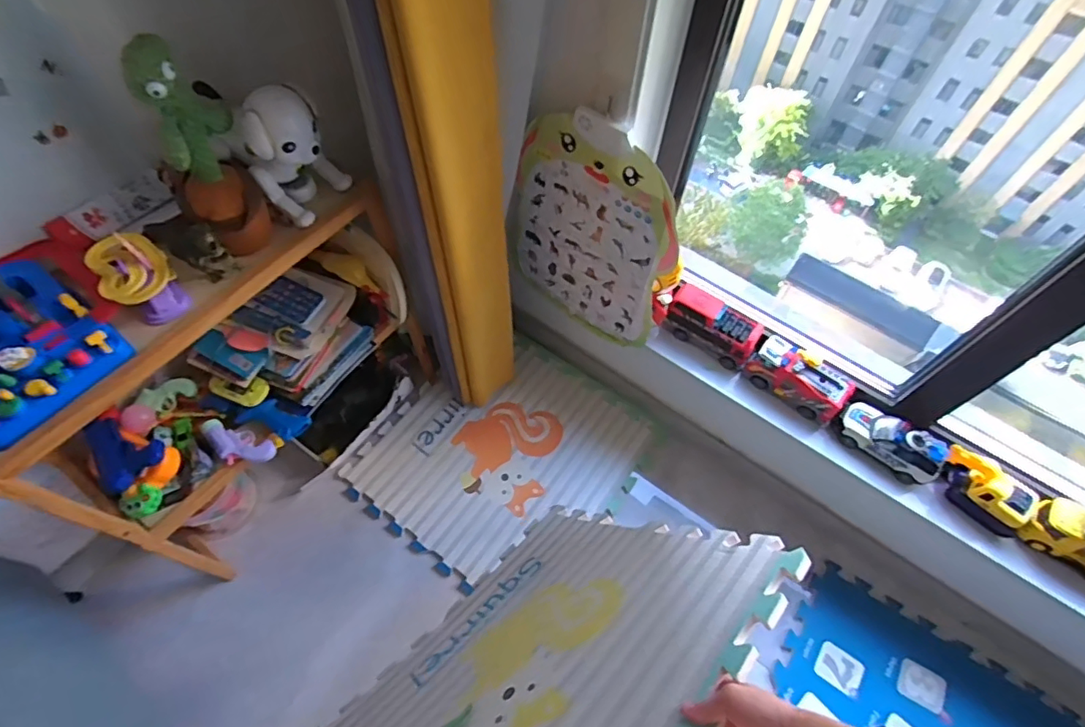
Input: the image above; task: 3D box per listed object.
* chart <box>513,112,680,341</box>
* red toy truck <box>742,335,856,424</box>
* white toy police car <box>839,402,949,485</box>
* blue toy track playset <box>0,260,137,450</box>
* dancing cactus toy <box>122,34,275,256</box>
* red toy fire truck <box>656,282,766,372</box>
[{"bbox_3d":[0.092,-0.242,1.062,0.344,0.506,0.018,36,64,12],"label":"chart"},{"bbox_3d":[0.514,0.034,1.099,0.091,0.101,0.191,-40,68,-22],"label":"red toy truck"},{"bbox_3d":[0.655,0.150,1.029,0.185,0.089,0.074,38,65,19],"label":"white toy police car"},{"bbox_3d":[-0.682,-0.034,0.682,0.177,0.134,0.205,33,64,17],"label":"blue toy track playset"},{"bbox_3d":[-0.459,-0.273,0.745,0.114,0.294,0.090,-32,65,-19],"label":"dancing cactus toy"},{"bbox_3d":[0.347,-0.077,1.160,0.226,0.119,0.087,27,62,14],"label":"red toy fire truck"}]

